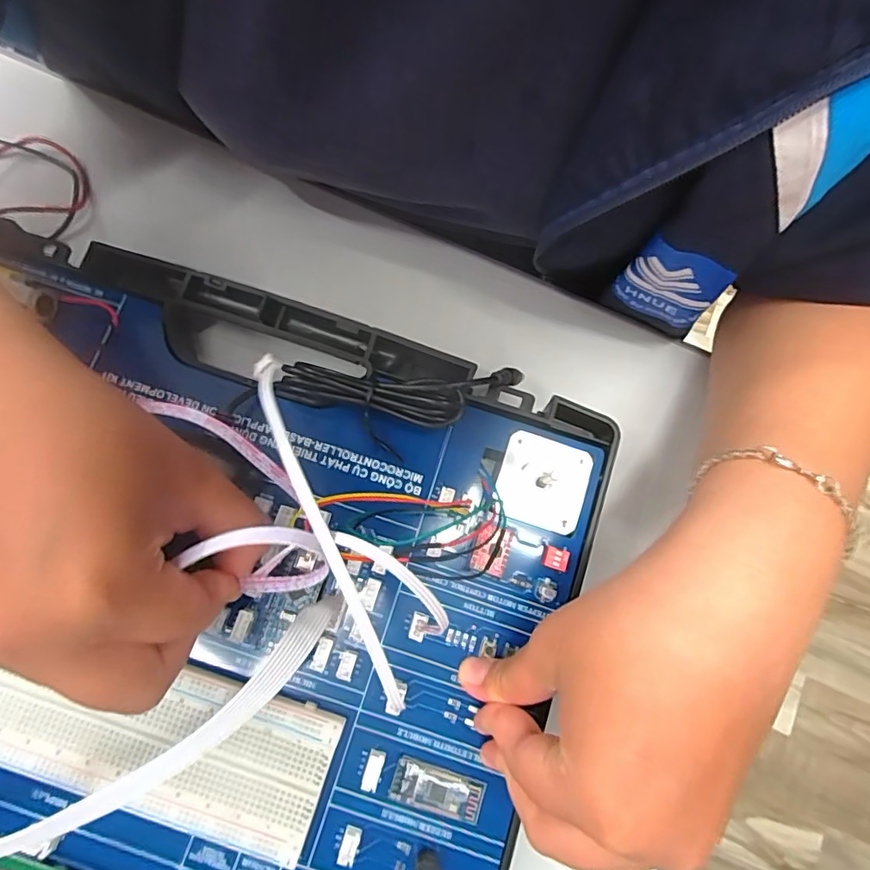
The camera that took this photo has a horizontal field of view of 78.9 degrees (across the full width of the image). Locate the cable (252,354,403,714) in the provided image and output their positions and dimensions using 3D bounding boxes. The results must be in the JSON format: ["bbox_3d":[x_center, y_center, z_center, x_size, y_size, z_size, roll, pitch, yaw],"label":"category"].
[{"bbox_3d":[-0.039,0.026,0.181,0.009,0.022,0.134,-24,80,-7],"label":"cable"}]

